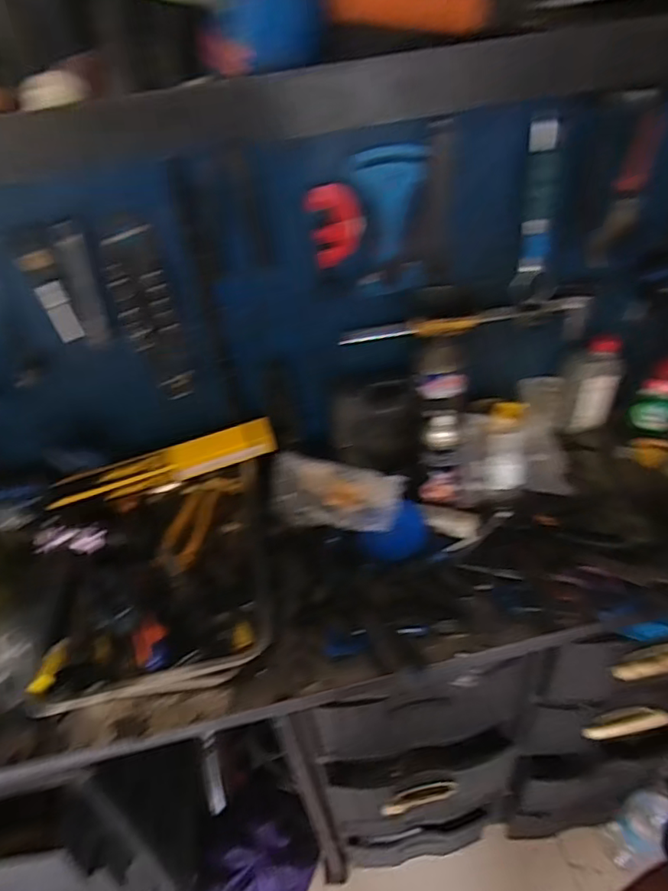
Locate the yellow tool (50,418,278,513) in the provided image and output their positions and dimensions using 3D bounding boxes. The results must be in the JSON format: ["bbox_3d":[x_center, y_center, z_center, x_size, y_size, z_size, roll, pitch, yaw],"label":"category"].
[{"bbox_3d":[-0.258,0.027,0.872,0.341,0.057,0.041,-17,41,-11],"label":"yellow tool"}]

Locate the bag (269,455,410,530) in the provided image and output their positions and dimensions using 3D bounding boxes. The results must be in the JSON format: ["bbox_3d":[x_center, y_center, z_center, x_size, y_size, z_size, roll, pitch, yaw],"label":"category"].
[{"bbox_3d":[-0.002,0.076,0.870,0.201,0.030,0.112,12,59,9],"label":"bag"}]

